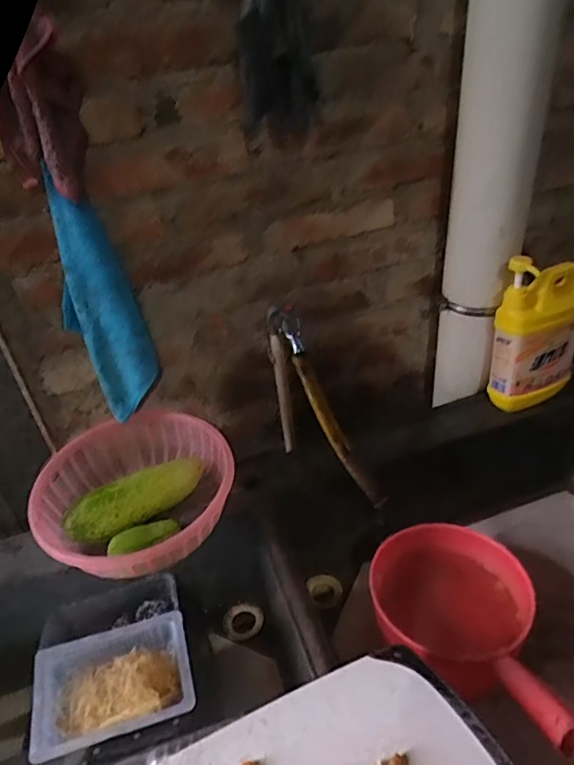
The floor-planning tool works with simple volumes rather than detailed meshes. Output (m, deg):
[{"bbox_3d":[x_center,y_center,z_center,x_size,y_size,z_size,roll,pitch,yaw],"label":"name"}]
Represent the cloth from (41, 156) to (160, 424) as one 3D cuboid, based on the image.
[{"bbox_3d":[-0.245,-0.099,0.701,0.095,0.313,0.061,-21,37,-21],"label":"cloth"}]

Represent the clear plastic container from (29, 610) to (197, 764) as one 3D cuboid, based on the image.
[{"bbox_3d":[-0.191,0.333,0.572,0.167,0.040,0.110,-15,35,-12],"label":"clear plastic container"}]

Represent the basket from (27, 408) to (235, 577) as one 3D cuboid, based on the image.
[{"bbox_3d":[-0.207,0.161,0.731,0.254,0.097,0.259,-13,35,-10],"label":"basket"}]

